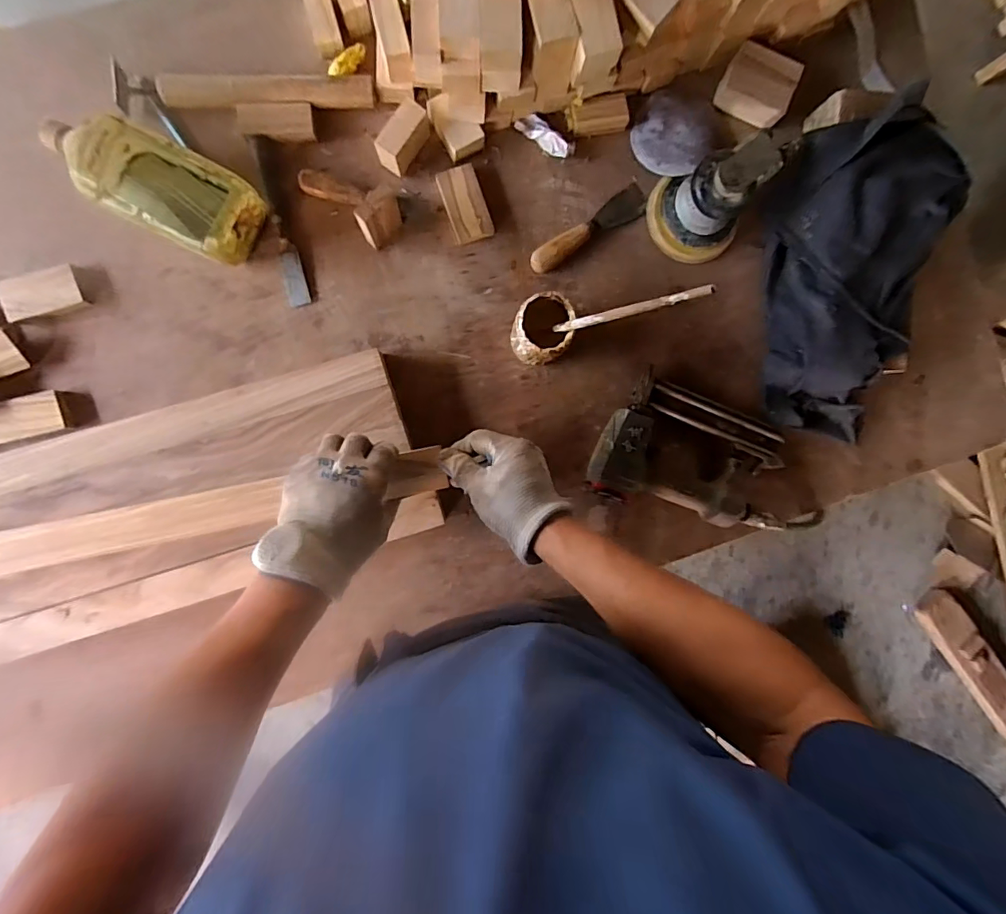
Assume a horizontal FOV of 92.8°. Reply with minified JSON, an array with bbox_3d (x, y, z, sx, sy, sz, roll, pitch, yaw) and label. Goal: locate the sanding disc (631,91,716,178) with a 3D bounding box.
[{"bbox_3d":[0.210,-0.395,0.588,0.093,0.011,0.091,0,90,7],"label":"sanding disc"}]

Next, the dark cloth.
[{"bbox_3d":[0.418,-0.216,0.586,0.194,0.073,0.376,5,101,-5],"label":"dark cloth"}]

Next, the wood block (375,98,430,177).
[{"bbox_3d":[-0.115,-0.361,0.543,0.028,0.042,0.074,34,90,-7],"label":"wood block"}]

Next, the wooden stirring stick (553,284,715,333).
[{"bbox_3d":[0.092,-0.139,0.480,0.008,0.260,0.010,9,88,-34],"label":"wooden stirring stick"}]

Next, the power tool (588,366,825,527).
[{"bbox_3d":[0.280,0.026,0.601,0.332,0.050,0.161,24,91,-7],"label":"power tool"}]

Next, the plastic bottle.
[{"bbox_3d":[-0.376,-0.292,0.521,0.206,0.090,0.094,26,92,-7],"label":"plastic bottle"}]

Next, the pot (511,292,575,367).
[{"bbox_3d":[0.042,-0.145,0.554,0.065,0.084,0.073,12,94,-6],"label":"pot"}]

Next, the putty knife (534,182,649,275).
[{"bbox_3d":[0.107,-0.279,0.591,0.169,0.022,0.035,-36,97,-3],"label":"putty knife"}]

